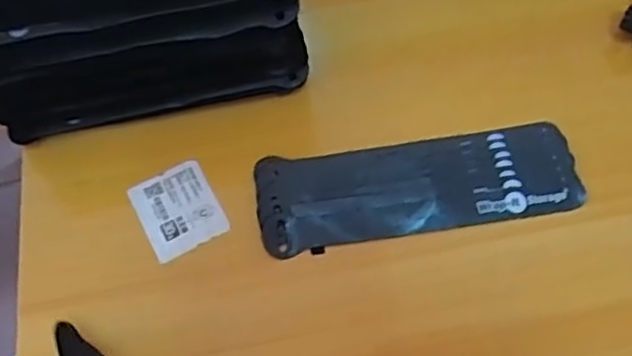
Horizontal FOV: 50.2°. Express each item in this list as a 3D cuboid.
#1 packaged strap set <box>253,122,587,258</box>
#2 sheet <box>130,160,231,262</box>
[{"bbox_3d":[0.063,0.004,0.425,0.196,0.010,0.064,-8,63,-1],"label":"packaged strap set"},{"bbox_3d":[-0.087,0.020,0.431,0.049,0.004,0.060,-27,62,-12],"label":"sheet"}]

